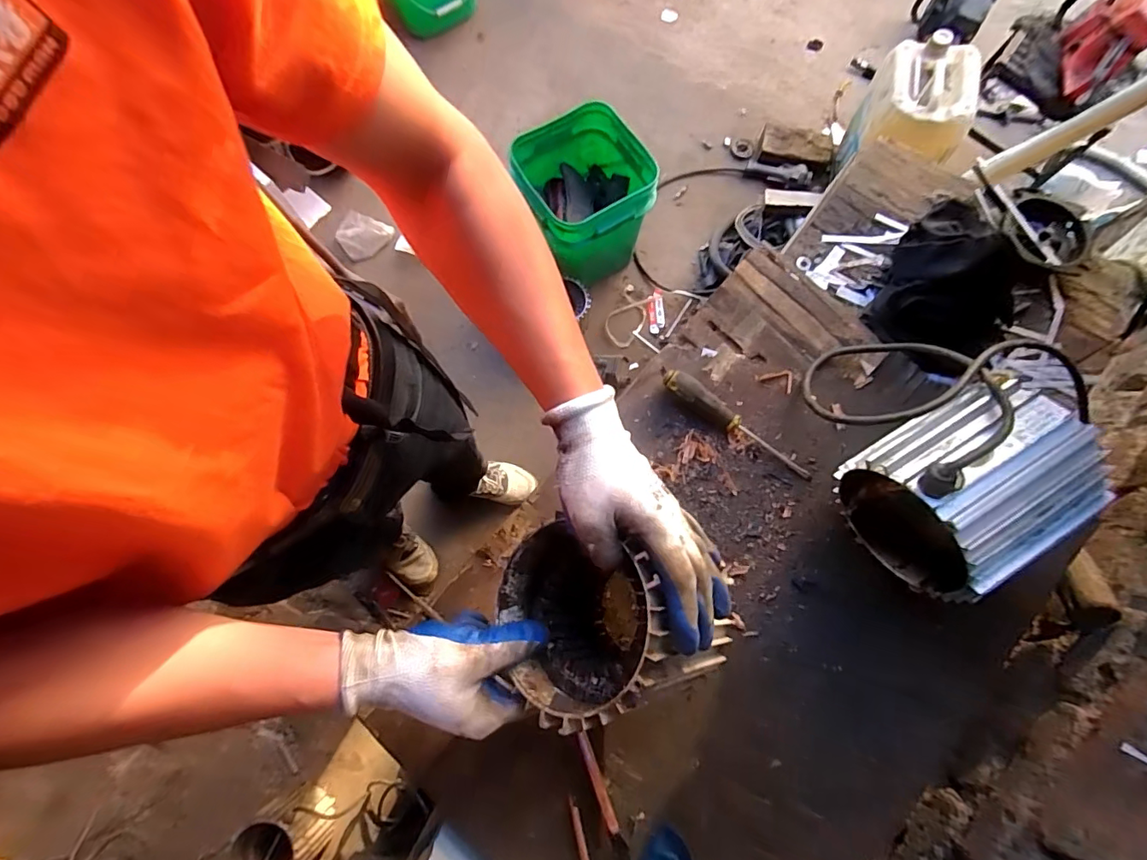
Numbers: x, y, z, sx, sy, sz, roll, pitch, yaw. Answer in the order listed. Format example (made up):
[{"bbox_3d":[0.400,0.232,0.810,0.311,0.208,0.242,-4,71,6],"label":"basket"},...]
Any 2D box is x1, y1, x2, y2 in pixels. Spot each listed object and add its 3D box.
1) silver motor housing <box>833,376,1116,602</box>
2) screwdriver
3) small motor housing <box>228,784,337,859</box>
[{"bbox_3d":[0.344,0.050,0.460,0.159,0.142,0.138,-34,80,-7],"label":"silver motor housing"},{"bbox_3d":[0.179,-0.008,0.547,0.182,0.027,0.023,33,80,7],"label":"screwdriver"},{"bbox_3d":[-0.564,0.804,1.007,0.129,0.180,0.134,0,78,0],"label":"small motor housing"}]

